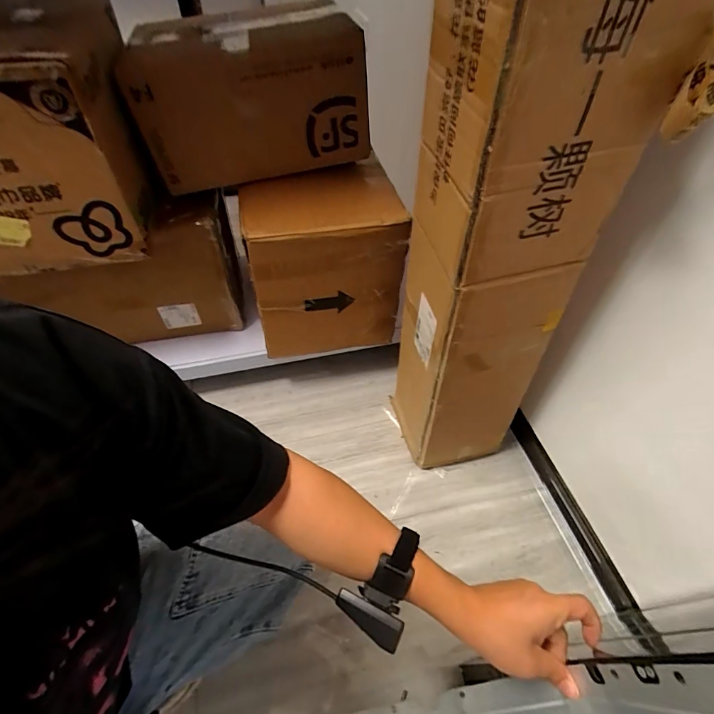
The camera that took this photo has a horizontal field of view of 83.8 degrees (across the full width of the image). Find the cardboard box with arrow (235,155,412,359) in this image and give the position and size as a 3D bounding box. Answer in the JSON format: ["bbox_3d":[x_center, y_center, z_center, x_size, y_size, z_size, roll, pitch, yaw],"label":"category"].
[{"bbox_3d":[-0.068,-0.195,0.859,0.298,0.327,0.196,-8,54,-7],"label":"cardboard box with arrow"}]

